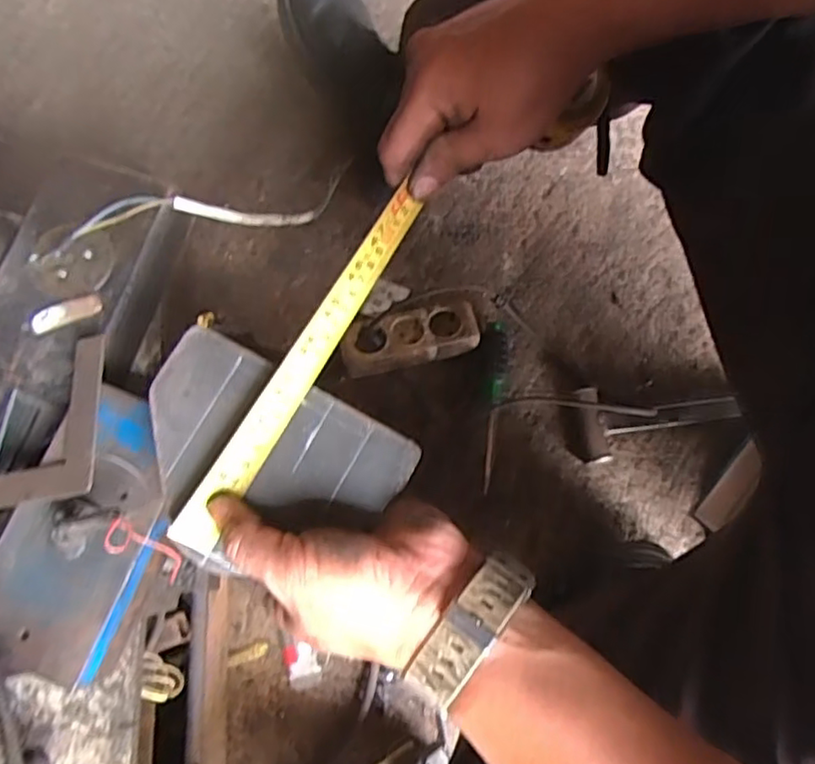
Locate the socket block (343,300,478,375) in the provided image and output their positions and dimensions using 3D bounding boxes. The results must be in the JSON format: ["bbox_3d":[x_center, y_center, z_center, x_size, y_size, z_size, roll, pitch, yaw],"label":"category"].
[{"bbox_3d":[0.002,-0.052,0.758,0.160,0.050,0.062,-14,76,-4],"label":"socket block"}]

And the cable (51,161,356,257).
[{"bbox_3d":[-0.139,-0.131,0.478,0.224,0.042,0.033,-17,74,-36],"label":"cable"}]

